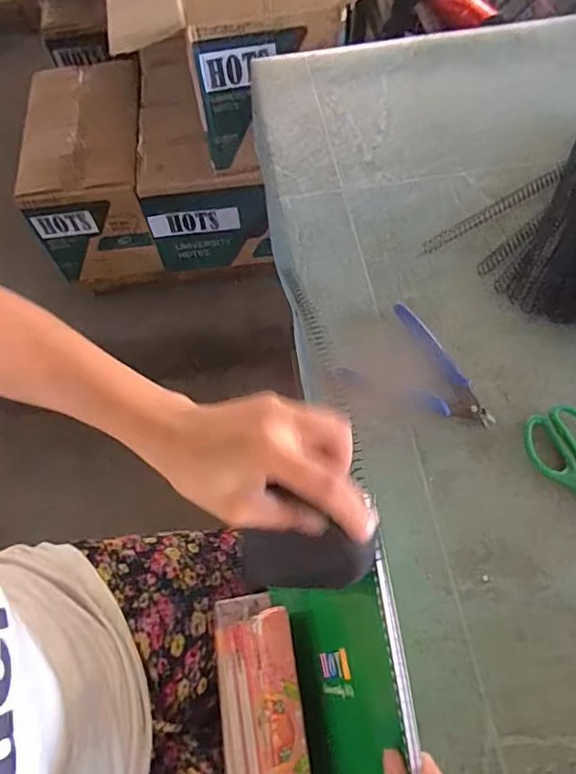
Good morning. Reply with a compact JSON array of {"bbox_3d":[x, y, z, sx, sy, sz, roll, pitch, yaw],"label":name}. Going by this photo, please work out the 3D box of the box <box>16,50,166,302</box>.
[{"bbox_3d":[-0.473,-0.551,1.345,0.258,0.364,0.429,-4,64,1],"label":"box"}]

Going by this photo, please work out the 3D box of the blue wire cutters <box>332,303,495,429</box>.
[{"bbox_3d":[0.110,-0.007,0.413,0.117,0.012,0.086,37,72,18],"label":"blue wire cutters"}]

